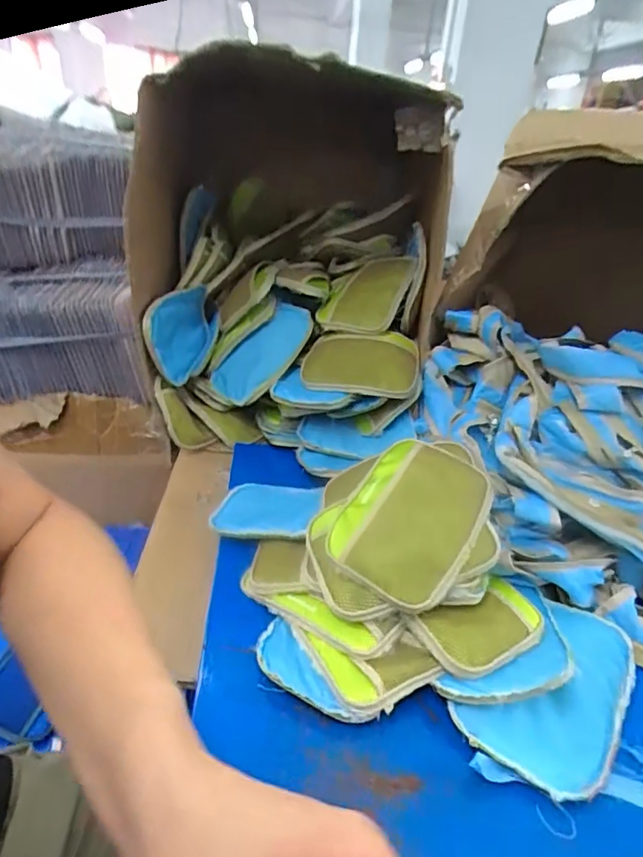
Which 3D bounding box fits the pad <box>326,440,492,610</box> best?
[{"bbox_3d":[0.097,0.092,0.588,0.136,0.018,0.187,24,55,27],"label":"pad"}]

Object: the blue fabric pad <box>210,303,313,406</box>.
[{"bbox_3d":[-0.100,-0.131,0.938,0.111,0.025,0.201,34,75,28],"label":"blue fabric pad"}]

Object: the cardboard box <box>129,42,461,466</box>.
[{"bbox_3d":[-0.032,-0.296,0.973,0.484,0.491,0.495,8,29,6],"label":"cardboard box"}]

